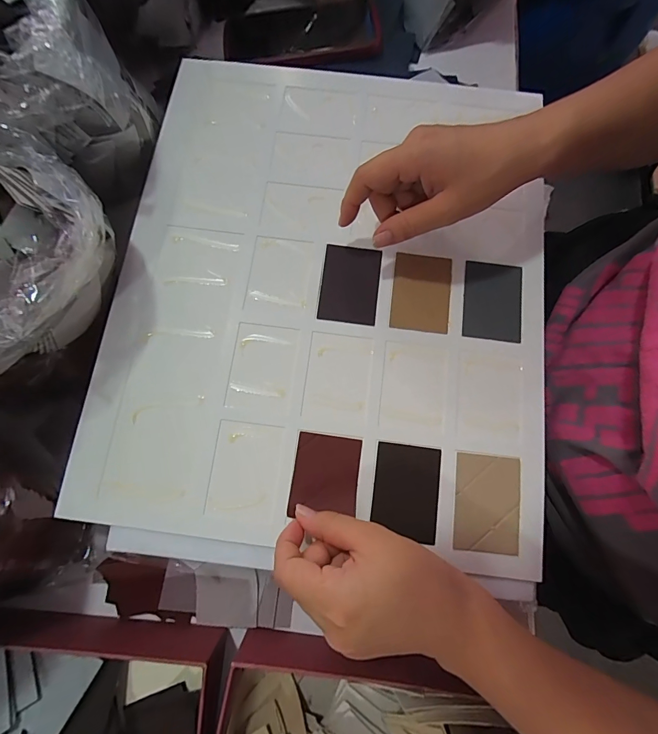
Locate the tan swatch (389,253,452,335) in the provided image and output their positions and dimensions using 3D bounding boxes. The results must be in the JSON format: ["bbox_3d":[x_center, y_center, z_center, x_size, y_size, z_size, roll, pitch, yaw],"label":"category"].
[{"bbox_3d":[0.077,-0.063,0.318,0.047,0.004,0.067,8,77,0],"label":"tan swatch"}]

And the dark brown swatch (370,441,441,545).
[{"bbox_3d":[0.057,0.091,0.283,0.048,0.004,0.066,7,77,0],"label":"dark brown swatch"}]

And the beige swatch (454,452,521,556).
[{"bbox_3d":[0.117,0.100,0.281,0.047,0.004,0.069,5,77,-1],"label":"beige swatch"}]

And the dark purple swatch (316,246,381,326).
[{"bbox_3d":[0.018,-0.070,0.322,0.047,0.004,0.067,7,77,-1],"label":"dark purple swatch"}]

